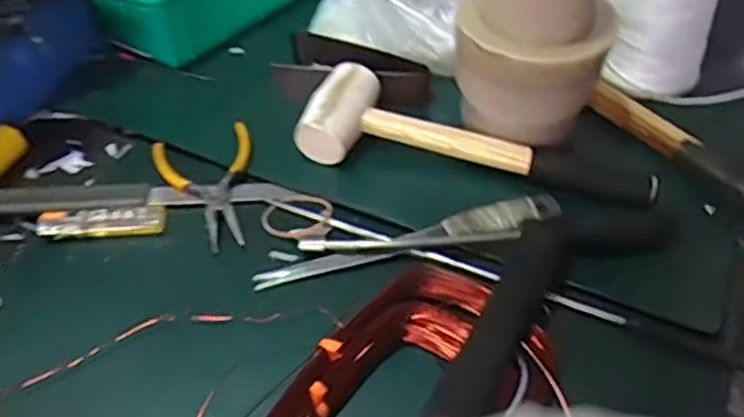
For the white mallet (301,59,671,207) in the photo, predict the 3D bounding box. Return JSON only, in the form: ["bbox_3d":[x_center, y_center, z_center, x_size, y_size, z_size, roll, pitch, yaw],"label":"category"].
[{"bbox_3d":[0.077,-0.049,0.529,0.263,0.038,0.080,15,48,15],"label":"white mallet"}]

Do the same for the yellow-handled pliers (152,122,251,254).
[{"bbox_3d":[-0.122,-0.012,0.532,0.074,0.023,0.114,-10,47,-9],"label":"yellow-handled pliers"}]

